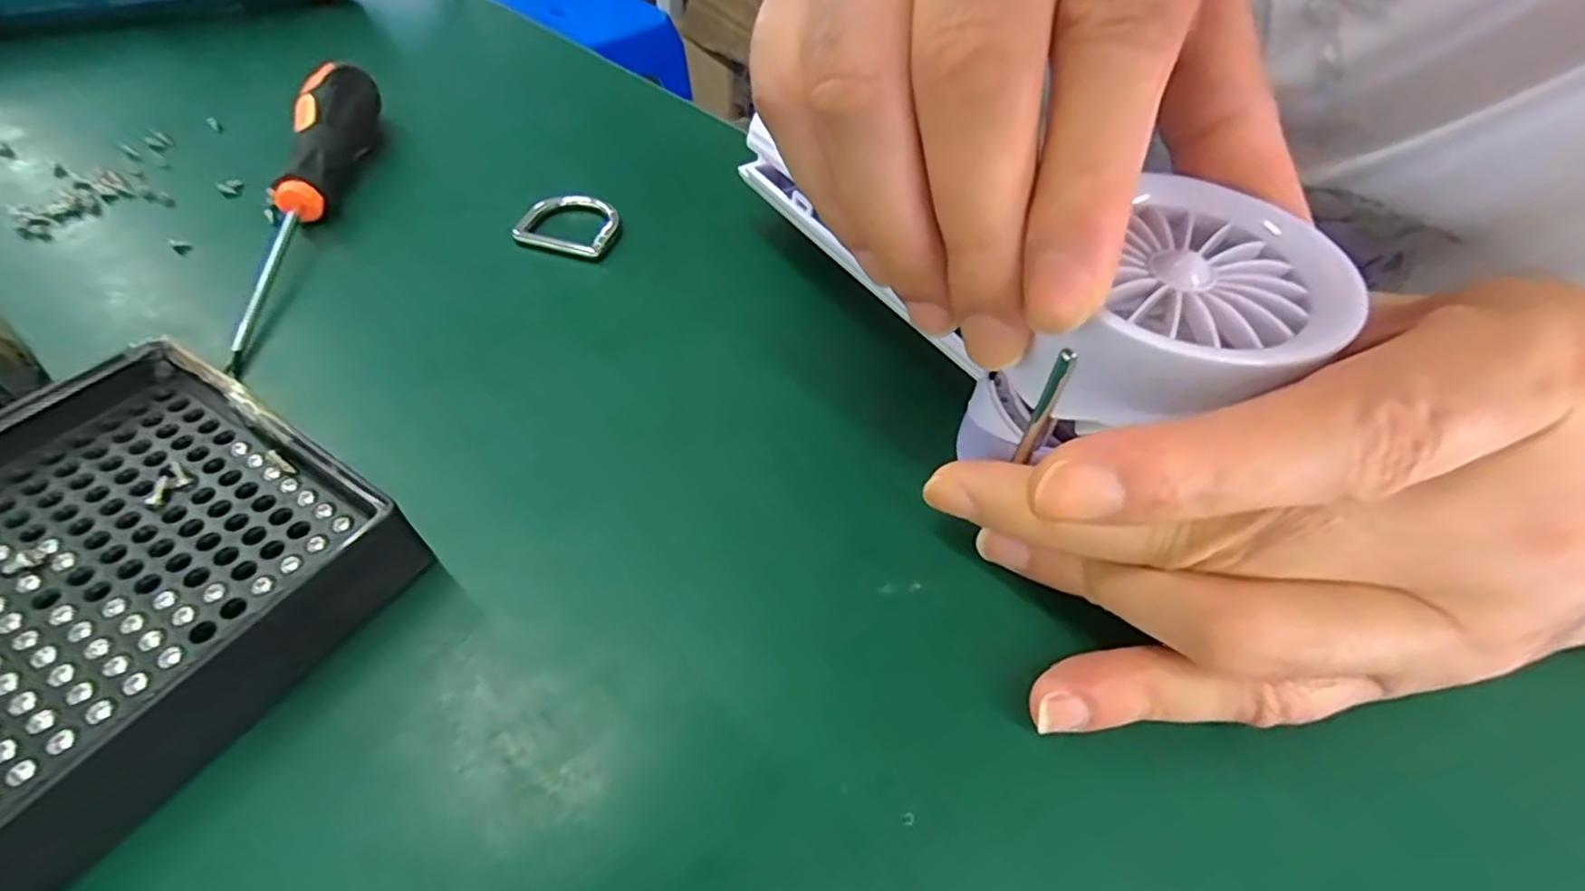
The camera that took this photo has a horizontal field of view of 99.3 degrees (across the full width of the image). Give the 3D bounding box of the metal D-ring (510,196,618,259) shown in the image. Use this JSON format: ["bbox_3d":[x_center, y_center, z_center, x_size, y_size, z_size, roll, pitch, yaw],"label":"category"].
[{"bbox_3d":[-0.079,-0.079,0.239,0.033,0.004,0.028,12,56,6],"label":"metal D-ring"}]

